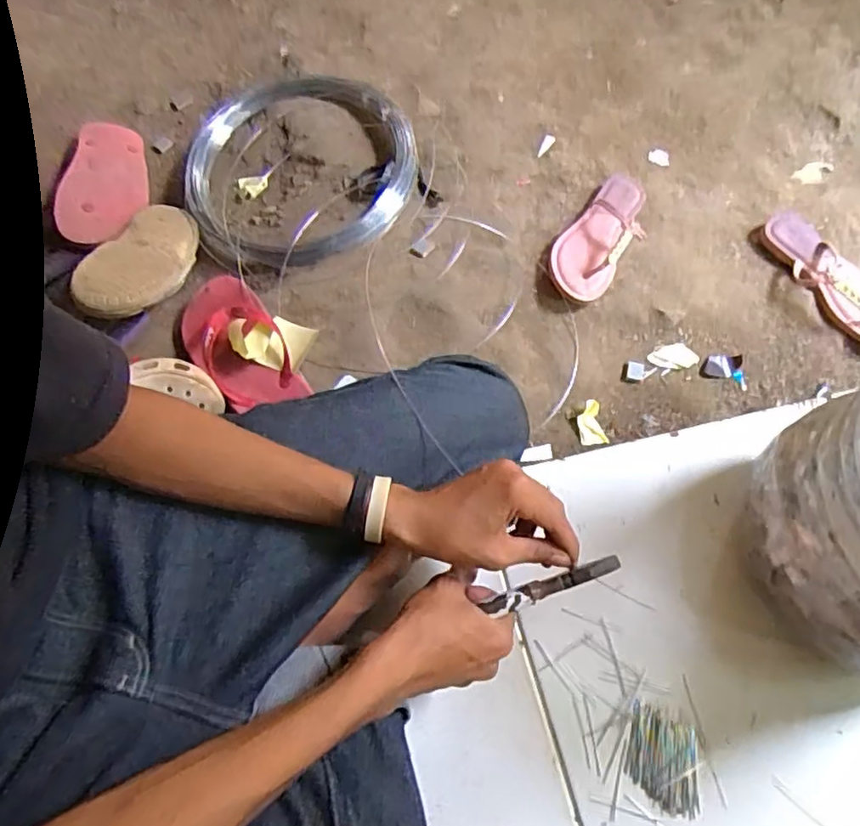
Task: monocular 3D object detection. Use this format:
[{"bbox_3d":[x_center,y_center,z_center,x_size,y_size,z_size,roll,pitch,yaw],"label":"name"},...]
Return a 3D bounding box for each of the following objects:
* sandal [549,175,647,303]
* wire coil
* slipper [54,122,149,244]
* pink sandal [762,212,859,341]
[{"bbox_3d":[0.239,-0.249,0.854,0.094,0.050,0.225,34,70,12],"label":"sandal"},{"bbox_3d":[-0.183,-0.355,0.919,0.311,0.064,0.336,1,67,-2],"label":"wire coil"},{"bbox_3d":[-0.478,-0.351,0.929,0.116,0.035,0.270,-6,59,-2],"label":"slipper"},{"bbox_3d":[0.533,-0.181,0.830,0.088,0.051,0.231,-30,71,-14],"label":"pink sandal"}]

